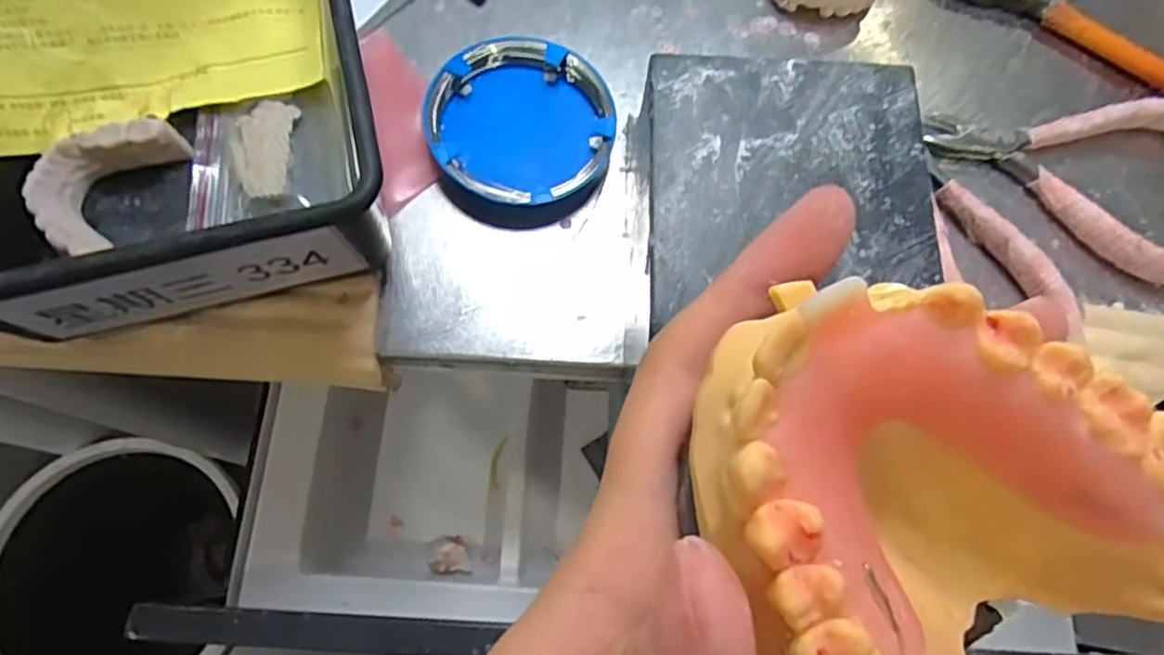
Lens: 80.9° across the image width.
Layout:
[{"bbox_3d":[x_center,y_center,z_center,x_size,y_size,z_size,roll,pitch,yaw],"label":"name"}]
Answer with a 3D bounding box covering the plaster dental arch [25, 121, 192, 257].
[{"bbox_3d":[-0.185,-0.057,0.263,0.041,0.014,0.059,28,73,8],"label":"plaster dental arch"}]

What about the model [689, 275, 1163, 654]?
[{"bbox_3d":[0.046,0.027,0.105,0.065,0.029,0.067,-44,86,-7],"label":"model"}]

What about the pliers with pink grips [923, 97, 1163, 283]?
[{"bbox_3d":[0.212,-0.073,0.294,0.116,0.017,0.084,23,72,6],"label":"pliers with pink grips"}]

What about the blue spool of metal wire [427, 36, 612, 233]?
[{"bbox_3d":[-0.024,-0.084,0.288,0.077,0.018,0.082,1,71,-2],"label":"blue spool of metal wire"}]

